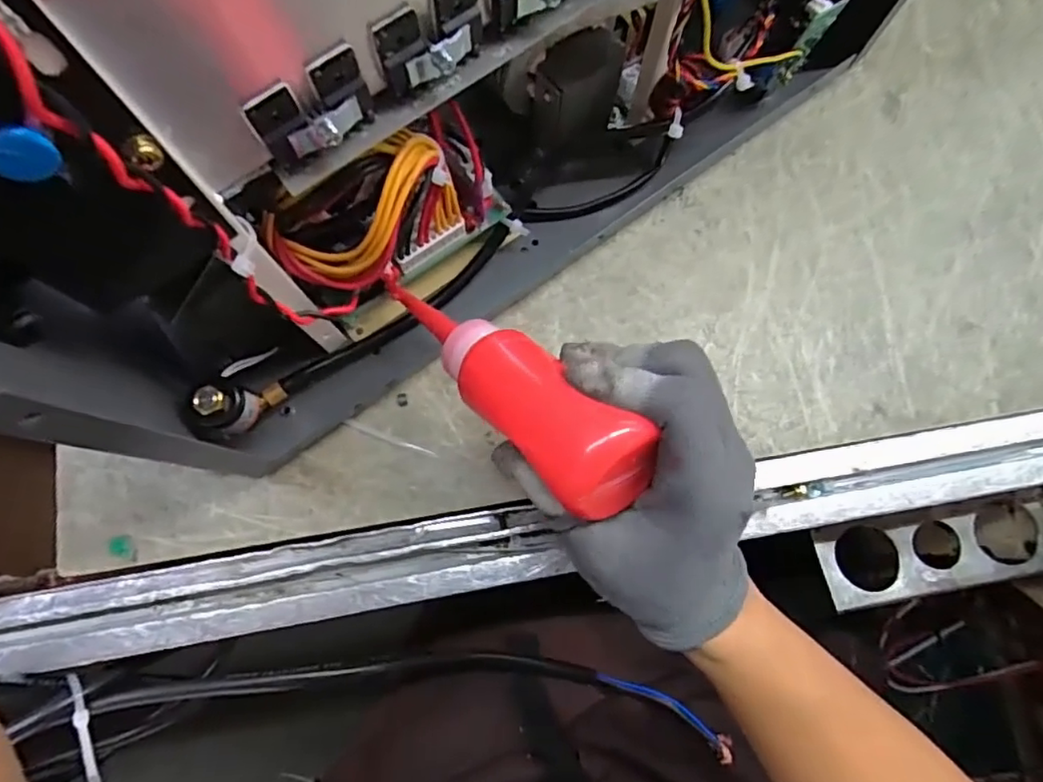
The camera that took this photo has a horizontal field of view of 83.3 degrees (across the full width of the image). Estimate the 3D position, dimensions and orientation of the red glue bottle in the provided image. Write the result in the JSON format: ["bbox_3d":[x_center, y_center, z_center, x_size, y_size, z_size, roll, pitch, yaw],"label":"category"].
[{"bbox_3d":[-0.005,-0.003,0.237,0.036,0.033,0.127,-43,61,-9],"label":"red glue bottle"}]

